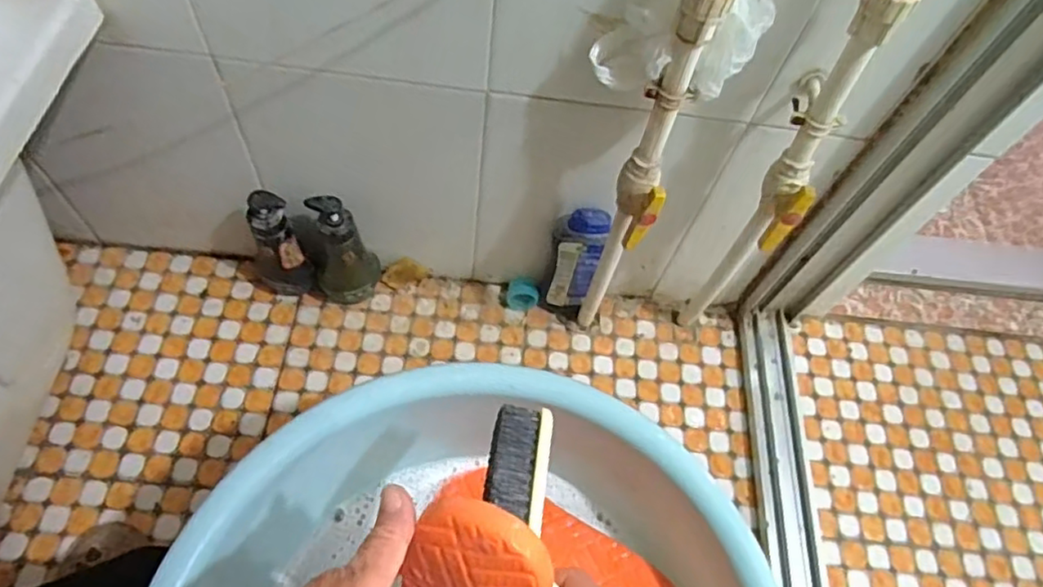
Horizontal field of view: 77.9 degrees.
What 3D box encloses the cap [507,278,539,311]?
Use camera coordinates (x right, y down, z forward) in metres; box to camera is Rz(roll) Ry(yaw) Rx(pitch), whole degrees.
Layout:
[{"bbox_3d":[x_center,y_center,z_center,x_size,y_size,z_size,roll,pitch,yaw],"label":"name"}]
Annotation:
[{"bbox_3d":[0.001,0.000,0.897,0.044,0.041,0.037,0,61,-6],"label":"cap"}]

